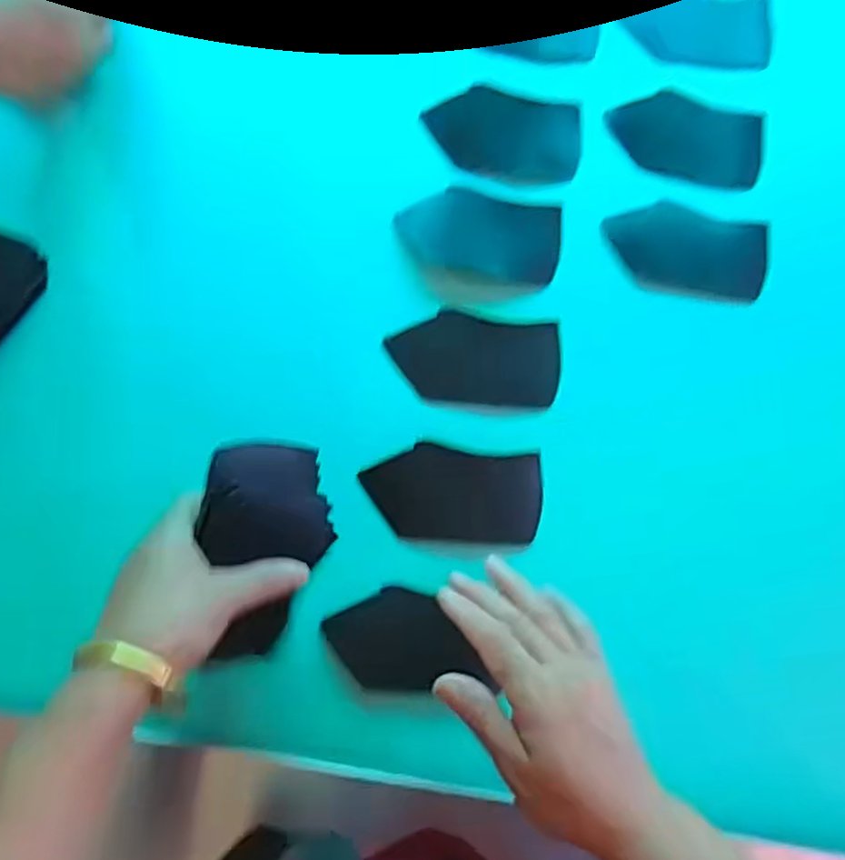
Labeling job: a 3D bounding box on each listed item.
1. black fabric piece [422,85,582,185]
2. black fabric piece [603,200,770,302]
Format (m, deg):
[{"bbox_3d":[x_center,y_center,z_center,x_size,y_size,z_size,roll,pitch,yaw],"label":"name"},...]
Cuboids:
[{"bbox_3d":[0.067,-0.239,0.579,0.123,0.009,0.077,9,77,-1],"label":"black fabric piece"},{"bbox_3d":[0.214,-0.144,0.573,0.129,0.008,0.066,11,92,1],"label":"black fabric piece"}]

